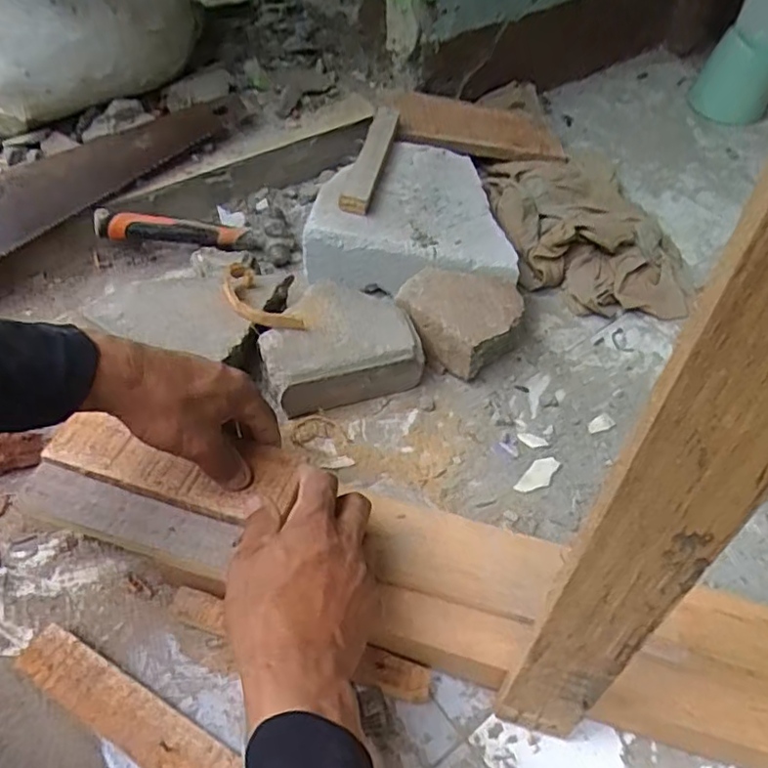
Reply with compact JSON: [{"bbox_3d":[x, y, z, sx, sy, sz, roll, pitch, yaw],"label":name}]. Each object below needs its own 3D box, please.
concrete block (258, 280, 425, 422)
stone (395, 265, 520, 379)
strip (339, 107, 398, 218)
[{"bbox_3d":[-0.053,-0.042,0.645,0.147,0.068,0.129,-17,53,-17],"label":"concrete block"},{"bbox_3d":[0.072,-0.064,0.666,0.122,0.068,0.100,19,51,12],"label":"stone"},{"bbox_3d":[-0.013,-0.279,0.780,0.034,0.018,0.227,10,51,5],"label":"strip"}]

